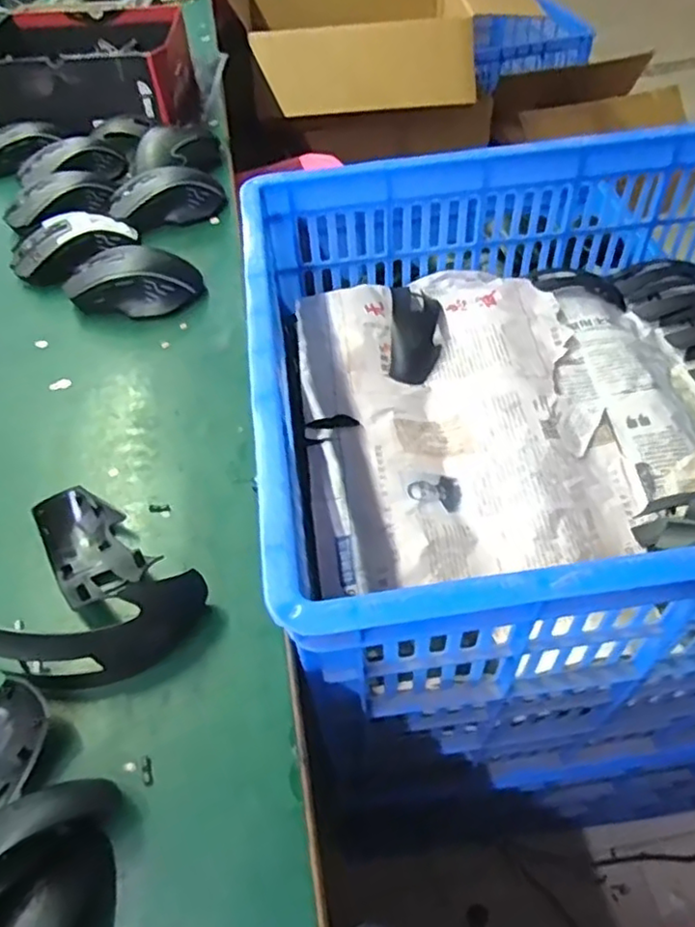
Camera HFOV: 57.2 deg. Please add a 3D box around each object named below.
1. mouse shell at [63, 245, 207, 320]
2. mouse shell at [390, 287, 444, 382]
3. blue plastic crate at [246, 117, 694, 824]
[{"bbox_3d":[-0.191,-0.162,0.566,0.118,0.037,0.059,-2,51,1],"label":"mouse shell"},{"bbox_3d":[0.065,-0.128,0.610,0.049,0.028,0.117,4,65,6],"label":"mouse shell"},{"bbox_3d":[0.267,-0.021,0.612,0.640,0.367,0.462,-7,51,-3],"label":"blue plastic crate"}]

